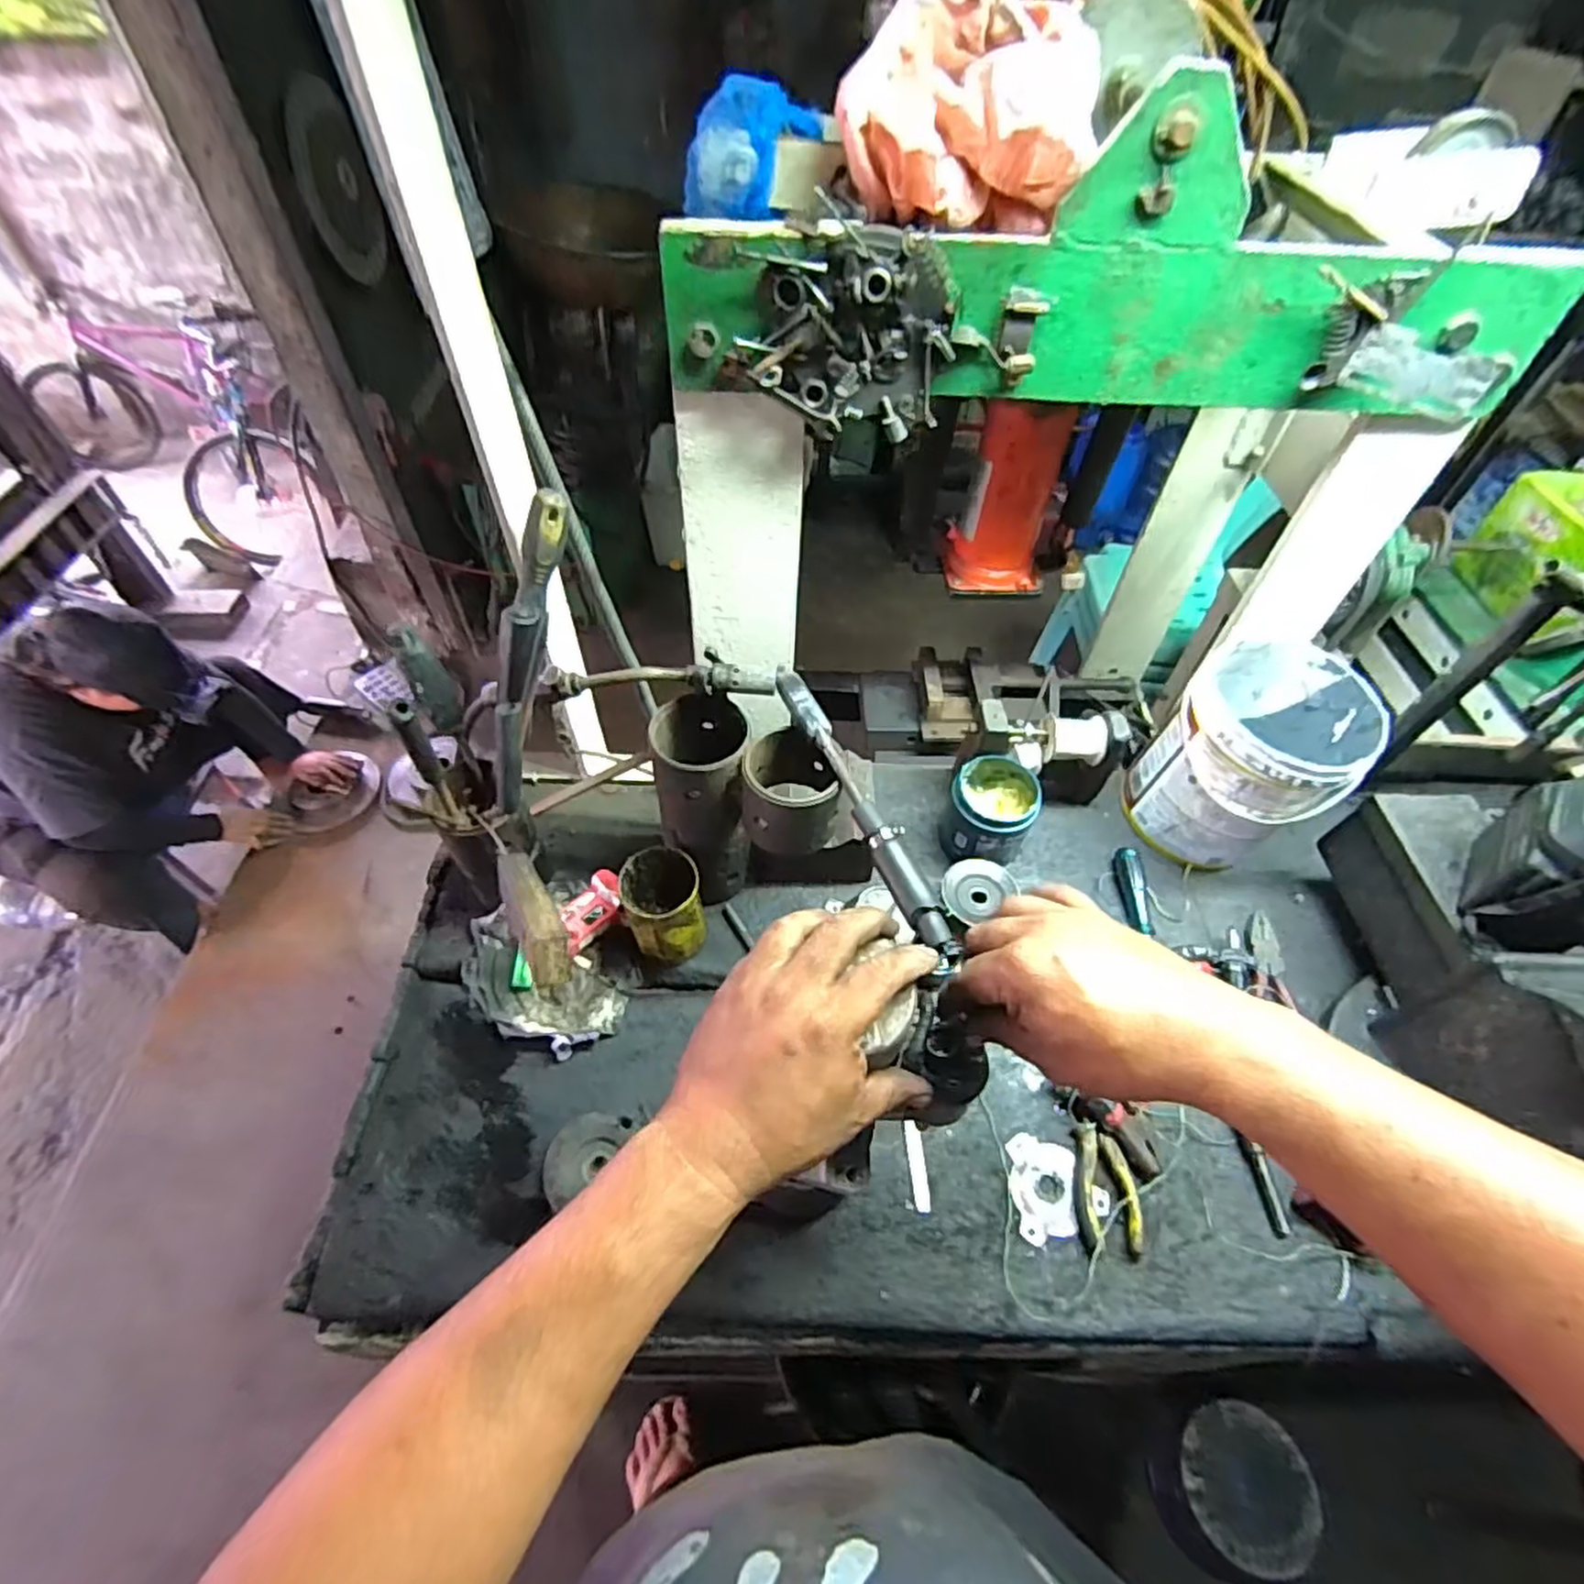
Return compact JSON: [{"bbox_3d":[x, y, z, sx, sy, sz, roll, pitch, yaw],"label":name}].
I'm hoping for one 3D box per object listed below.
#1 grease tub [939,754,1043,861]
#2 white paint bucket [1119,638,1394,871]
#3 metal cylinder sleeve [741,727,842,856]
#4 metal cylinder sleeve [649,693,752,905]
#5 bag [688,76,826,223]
[{"bbox_3d":[0.216,0.020,0.808,0.090,0.090,0.098,1,52,-2],"label":"grease tub"},{"bbox_3d":[0.498,-0.034,0.807,0.174,0.192,0.174,39,60,24],"label":"white paint bucket"},{"bbox_3d":[0.000,-0.005,0.657,0.083,0.079,0.091,4,52,1],"label":"metal cylinder sleeve"},{"bbox_3d":[-0.084,0.014,0.723,0.089,0.205,0.102,-9,53,-9],"label":"metal cylinder sleeve"},{"bbox_3d":[-0.036,-0.576,0.656,0.103,0.081,0.111,17,53,10],"label":"bag"}]

